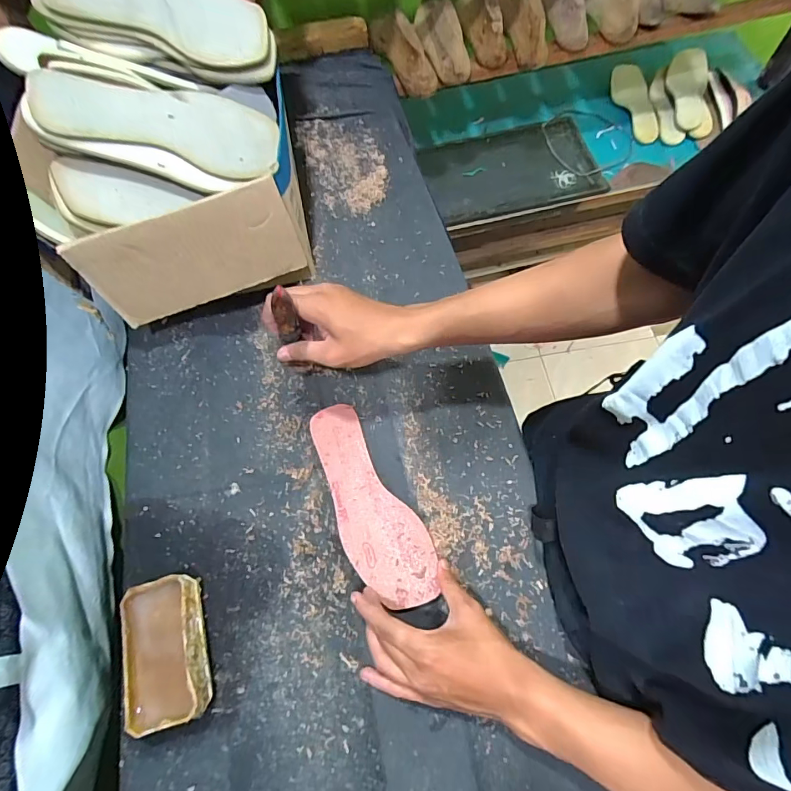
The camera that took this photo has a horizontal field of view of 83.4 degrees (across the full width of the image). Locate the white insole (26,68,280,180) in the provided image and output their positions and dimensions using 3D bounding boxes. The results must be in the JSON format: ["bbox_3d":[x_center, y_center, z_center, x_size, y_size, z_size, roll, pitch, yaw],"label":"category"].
[{"bbox_3d":[-0.245,-0.294,0.475,0.228,0.015,0.082,2,98,-26],"label":"white insole"}]

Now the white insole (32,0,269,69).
[{"bbox_3d":[-0.265,-0.427,0.493,0.236,0.021,0.070,12,112,-9],"label":"white insole"}]

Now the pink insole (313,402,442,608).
[{"bbox_3d":[-0.032,0.116,0.496,0.081,0.004,0.233,-26,68,-8],"label":"pink insole"}]

